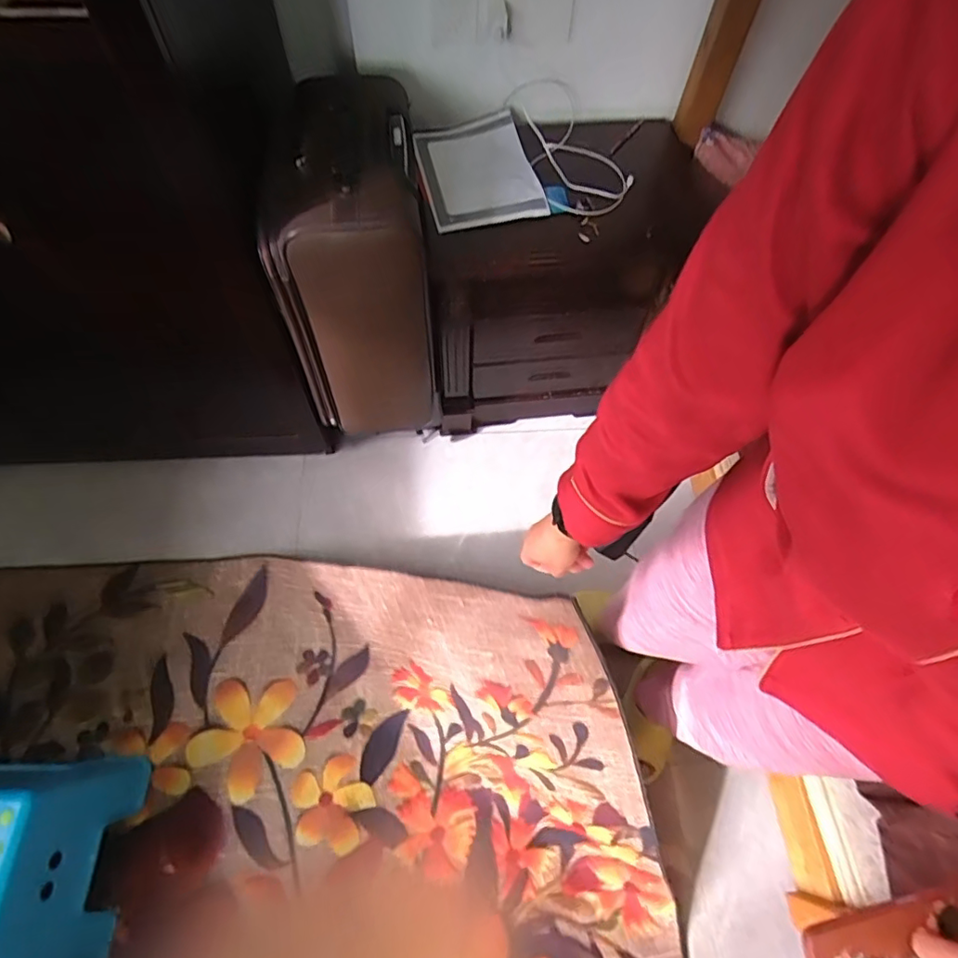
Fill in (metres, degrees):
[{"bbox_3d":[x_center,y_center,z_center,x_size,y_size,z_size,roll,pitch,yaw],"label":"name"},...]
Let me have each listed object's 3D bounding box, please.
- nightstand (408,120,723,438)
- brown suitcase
[{"bbox_3d":[0.154,-0.429,1.301,0.565,0.563,0.367,-11,64,-7],"label":"nightstand"},{"bbox_3d":[-0.249,-0.402,1.127,0.267,0.560,0.426,-13,64,-8],"label":"brown suitcase"}]

